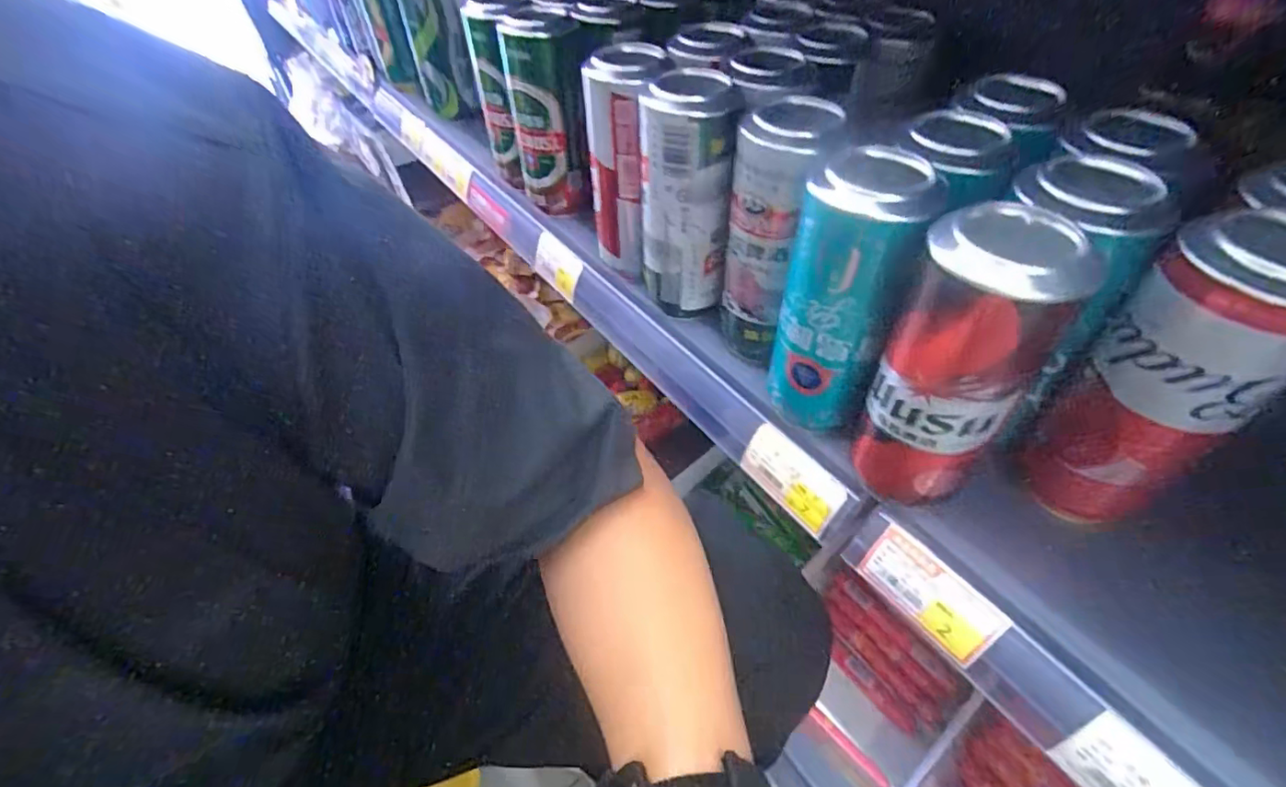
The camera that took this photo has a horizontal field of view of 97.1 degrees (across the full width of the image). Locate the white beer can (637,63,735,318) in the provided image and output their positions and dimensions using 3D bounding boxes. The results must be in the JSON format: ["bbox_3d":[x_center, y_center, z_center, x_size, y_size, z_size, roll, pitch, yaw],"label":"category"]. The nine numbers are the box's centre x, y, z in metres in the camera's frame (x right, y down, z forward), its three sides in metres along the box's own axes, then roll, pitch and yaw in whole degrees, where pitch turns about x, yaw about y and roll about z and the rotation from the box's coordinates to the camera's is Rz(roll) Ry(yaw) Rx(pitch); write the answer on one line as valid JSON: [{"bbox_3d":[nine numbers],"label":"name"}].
[{"bbox_3d":[0.029,-0.131,0.389,0.057,0.155,0.053,2,48,5],"label":"white beer can"}]

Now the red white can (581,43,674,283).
[{"bbox_3d":[-0.006,-0.166,0.421,0.056,0.151,0.067,-35,55,-26],"label":"red white can"}]

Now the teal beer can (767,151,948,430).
[{"bbox_3d":[0.106,-0.047,0.314,0.057,0.154,0.058,12,50,13],"label":"teal beer can"}]

